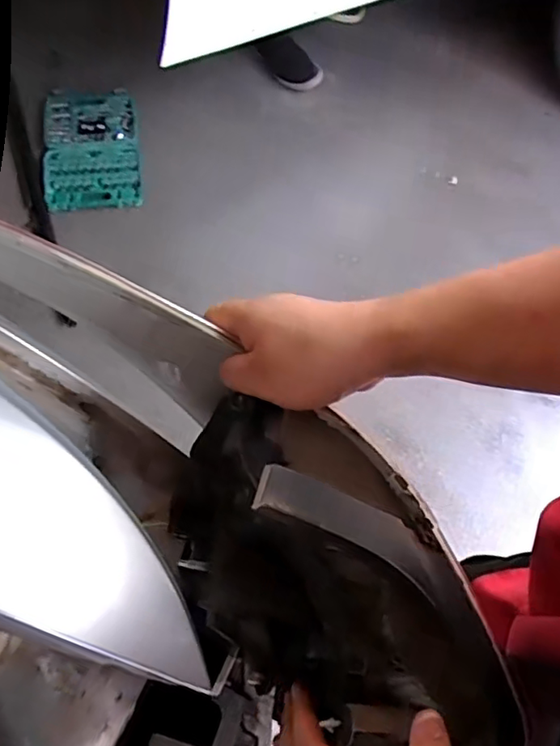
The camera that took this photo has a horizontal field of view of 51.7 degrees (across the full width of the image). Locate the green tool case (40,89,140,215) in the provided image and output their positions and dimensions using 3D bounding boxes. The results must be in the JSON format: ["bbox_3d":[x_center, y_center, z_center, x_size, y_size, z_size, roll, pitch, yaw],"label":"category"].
[{"bbox_3d":[-0.542,-0.645,1.668,0.265,0.055,0.451,-8,69,-6],"label":"green tool case"}]

